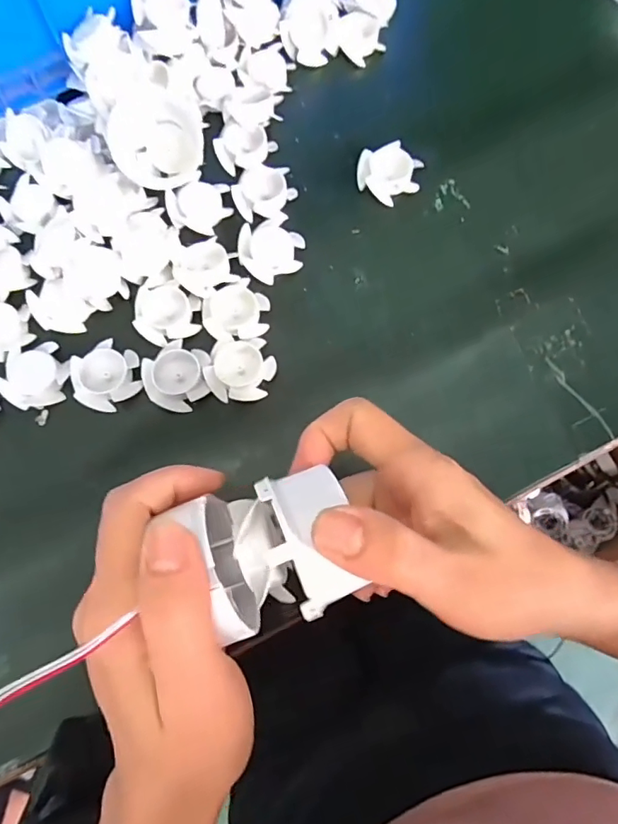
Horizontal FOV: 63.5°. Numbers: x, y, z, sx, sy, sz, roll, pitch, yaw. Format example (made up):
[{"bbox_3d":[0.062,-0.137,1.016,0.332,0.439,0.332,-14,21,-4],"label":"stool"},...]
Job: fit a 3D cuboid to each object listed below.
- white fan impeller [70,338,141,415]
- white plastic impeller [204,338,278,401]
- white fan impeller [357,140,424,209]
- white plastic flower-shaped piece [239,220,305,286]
[{"bbox_3d":[-0.120,-0.021,0.295,0.039,0.010,0.036,-32,76,-9],"label":"white fan impeller"},{"bbox_3d":[-0.040,-0.025,0.295,0.040,0.012,0.034,-5,73,-1],"label":"white plastic impeller"},{"bbox_3d":[0.052,-0.158,0.332,0.037,0.016,0.036,-36,77,-10],"label":"white fan impeller"},{"bbox_3d":[-0.025,-0.104,0.319,0.039,0.012,0.037,-32,76,-9],"label":"white plastic flower-shaped piece"}]

